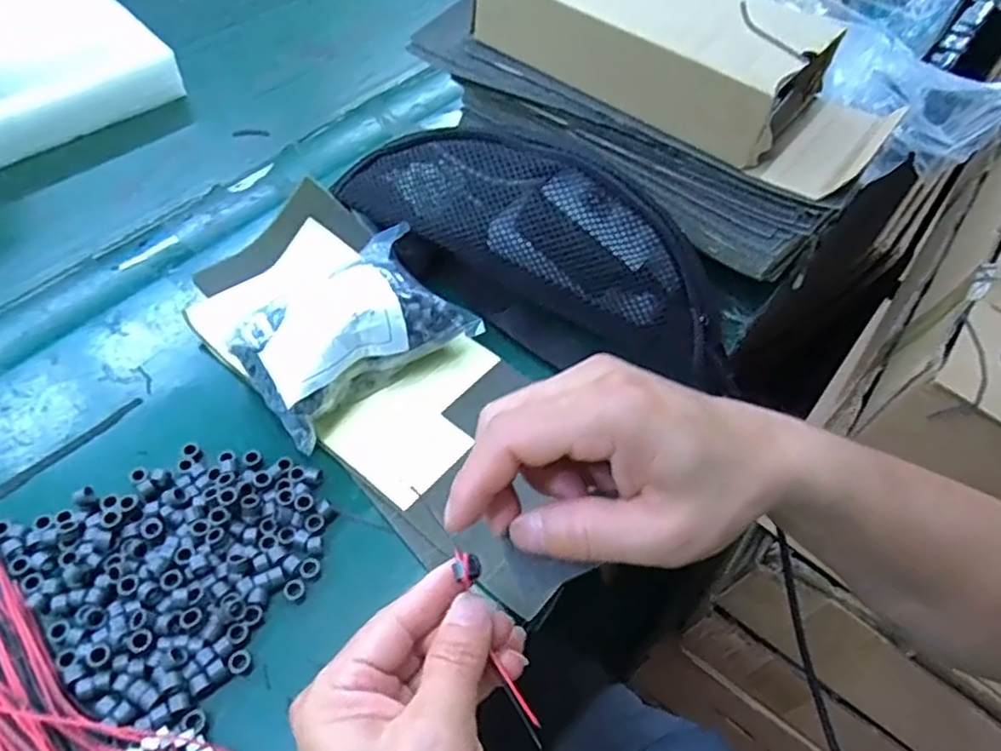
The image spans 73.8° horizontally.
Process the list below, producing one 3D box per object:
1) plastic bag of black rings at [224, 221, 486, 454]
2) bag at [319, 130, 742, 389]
[{"bbox_3d":[-0.094,-0.029,0.421,0.136,0.053,0.097,-34,64,-24],"label":"plastic bag of black rings"},{"bbox_3d":[0.027,-0.085,0.447,0.281,0.093,0.089,32,59,17],"label":"bag"}]

